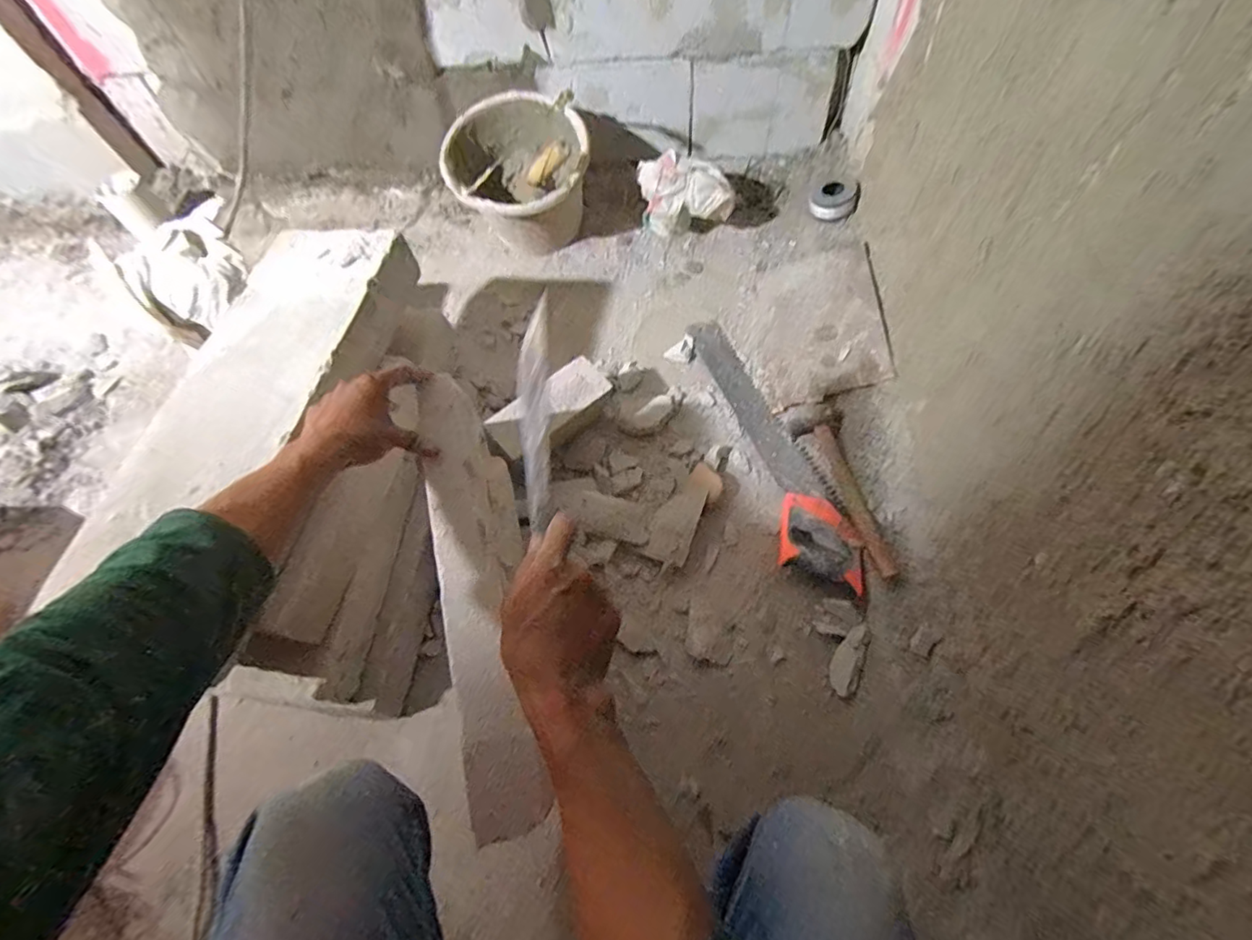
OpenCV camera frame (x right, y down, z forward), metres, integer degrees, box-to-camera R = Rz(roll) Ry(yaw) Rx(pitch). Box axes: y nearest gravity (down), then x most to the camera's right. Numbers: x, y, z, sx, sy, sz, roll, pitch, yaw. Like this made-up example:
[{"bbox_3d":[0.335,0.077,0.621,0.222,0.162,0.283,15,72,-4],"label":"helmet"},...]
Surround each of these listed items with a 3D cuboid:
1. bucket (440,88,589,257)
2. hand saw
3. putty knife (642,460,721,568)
[{"bbox_3d":[-0.205,-0.564,1.092,0.255,0.218,0.270,-2,61,3],"label":"bucket"},{"bbox_3d":[0.233,-0.053,0.912,0.115,0.028,0.549,-14,62,-4],"label":"hand saw"},{"bbox_3d":[0.089,0.068,0.866,0.070,0.031,0.166,26,66,17],"label":"putty knife"}]

